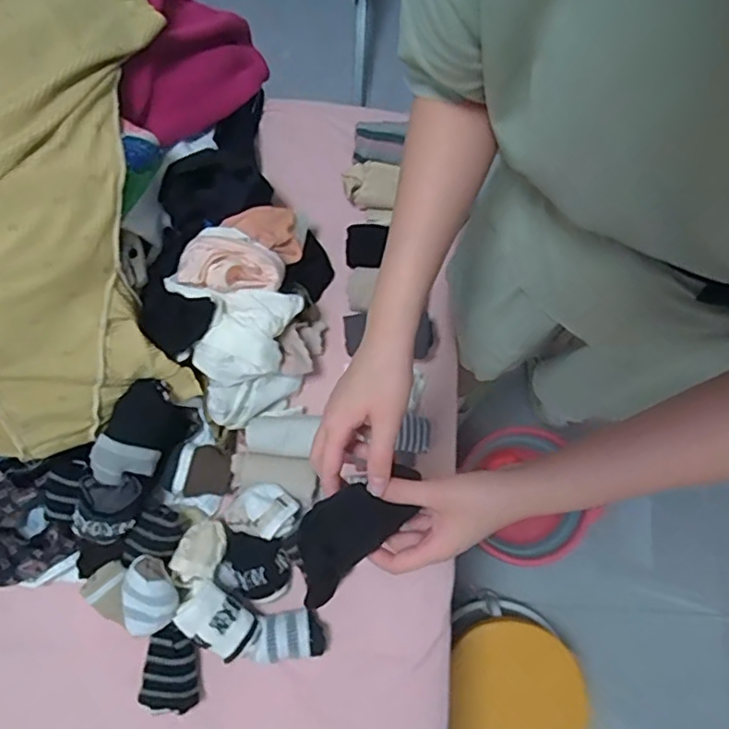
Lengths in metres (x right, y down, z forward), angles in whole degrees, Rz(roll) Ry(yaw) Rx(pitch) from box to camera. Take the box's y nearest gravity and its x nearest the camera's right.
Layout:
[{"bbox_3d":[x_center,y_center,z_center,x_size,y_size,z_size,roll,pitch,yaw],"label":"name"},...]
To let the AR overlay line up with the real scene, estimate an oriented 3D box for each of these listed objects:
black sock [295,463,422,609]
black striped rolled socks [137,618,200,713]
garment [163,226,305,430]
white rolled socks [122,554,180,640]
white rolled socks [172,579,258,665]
[{"bbox_3d":[-0.010,0.117,0.434,0.115,0.025,0.052,-42,81,-8],"label":"black sock"},{"bbox_3d":[-0.228,0.353,0.692,0.064,0.026,0.091,-7,78,-1],"label":"black striped rolled socks"},{"bbox_3d":[-0.143,-0.051,0.723,0.148,0.113,0.223,-17,78,-3],"label":"garment"},{"bbox_3d":[-0.234,0.252,0.643,0.057,0.044,0.083,2,78,1],"label":"white rolled socks"},{"bbox_3d":[-0.168,0.292,0.671,0.089,0.040,0.062,38,81,8],"label":"white rolled socks"}]

